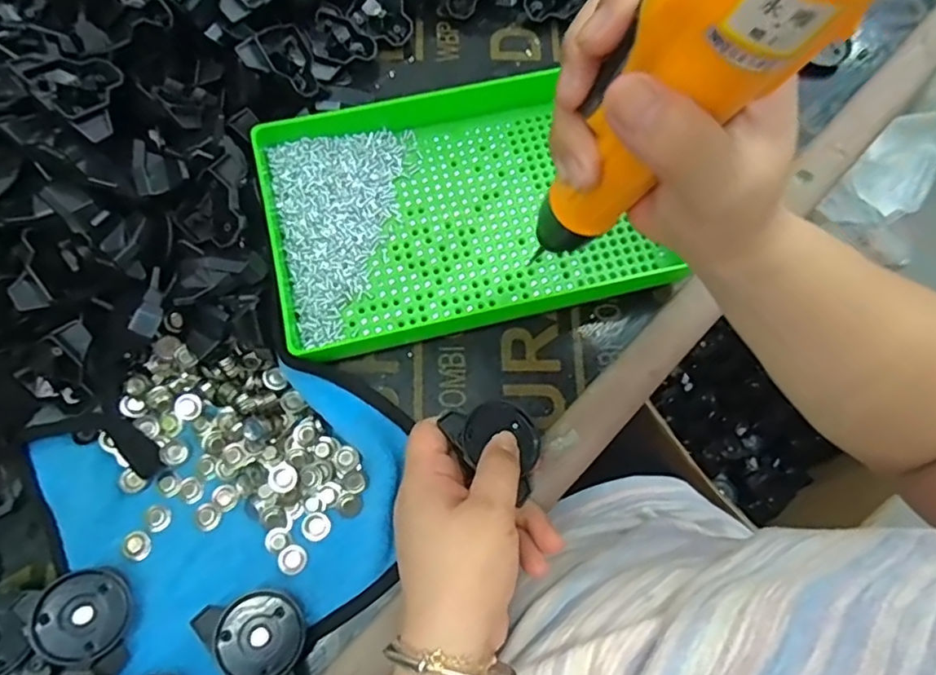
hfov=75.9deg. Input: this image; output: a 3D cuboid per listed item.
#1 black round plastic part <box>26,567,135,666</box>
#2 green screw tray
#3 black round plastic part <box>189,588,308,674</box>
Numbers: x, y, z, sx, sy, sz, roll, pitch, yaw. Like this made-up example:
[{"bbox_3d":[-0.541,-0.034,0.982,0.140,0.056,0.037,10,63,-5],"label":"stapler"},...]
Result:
[{"bbox_3d":[-0.195,0.141,0.304,0.043,0.006,0.042,15,56,-24],"label":"black round plastic part"},{"bbox_3d":[-0.010,-0.084,0.375,0.223,0.026,0.163,-13,76,-6],"label":"green screw tray"},{"bbox_3d":[-0.106,0.155,0.308,0.060,0.015,0.042,47,54,8],"label":"black round plastic part"}]

